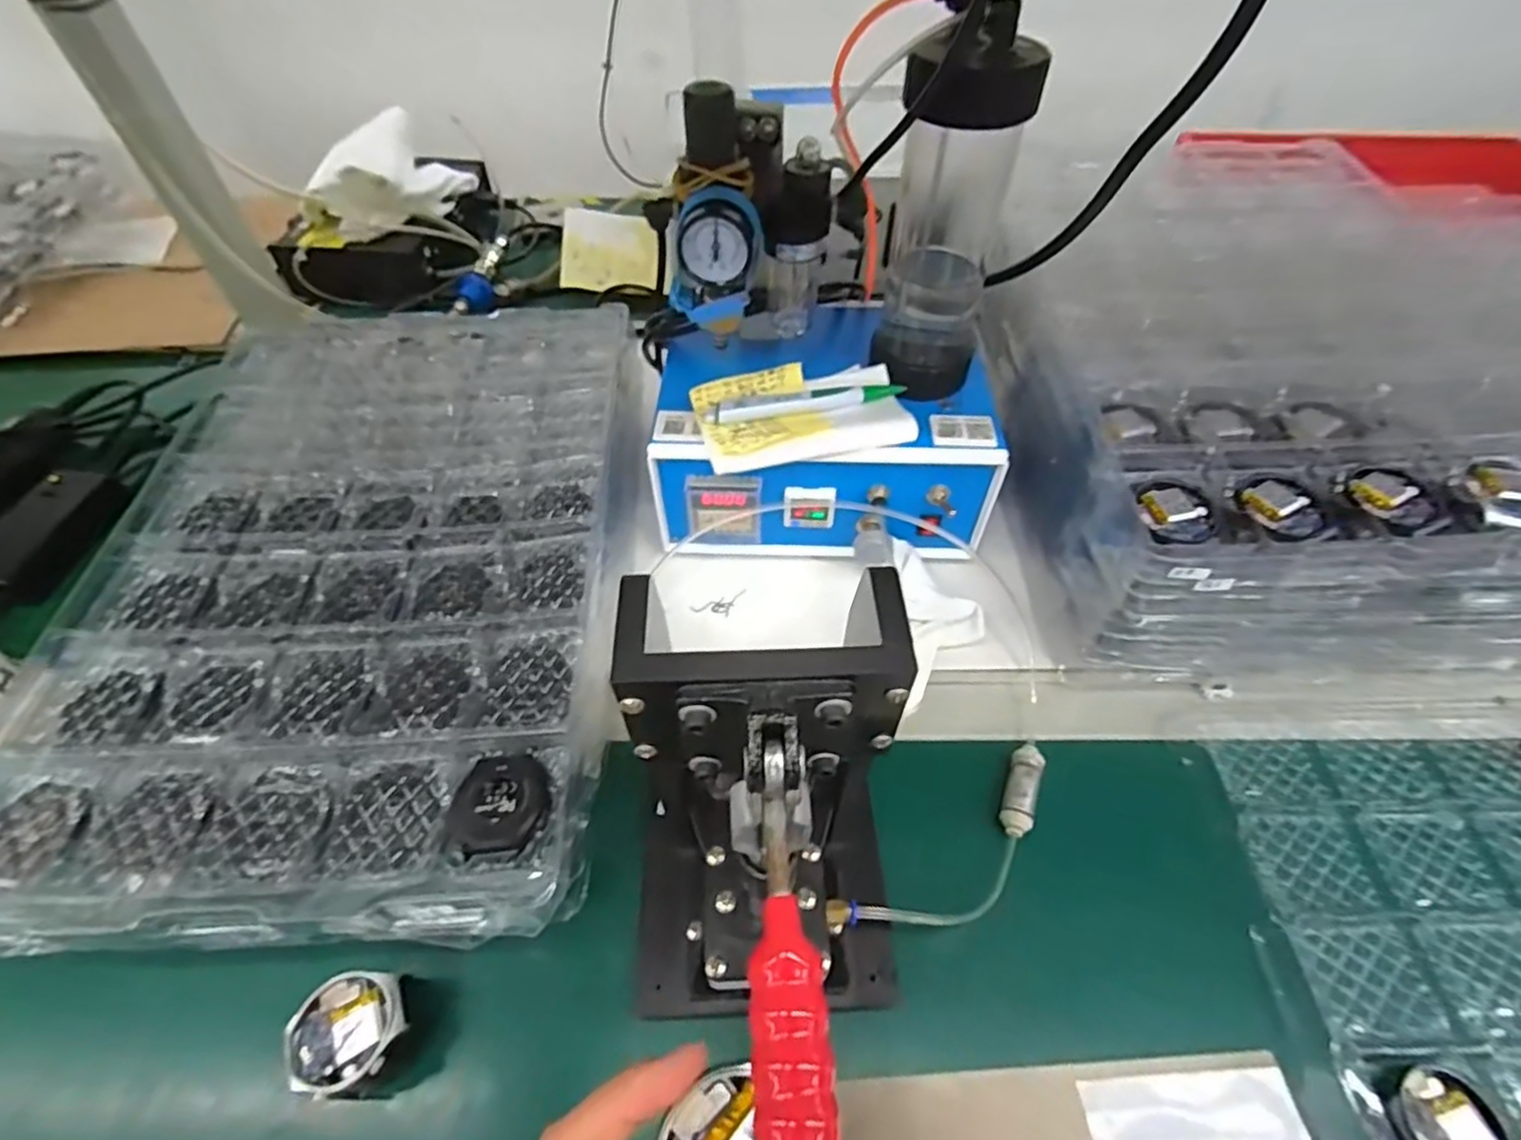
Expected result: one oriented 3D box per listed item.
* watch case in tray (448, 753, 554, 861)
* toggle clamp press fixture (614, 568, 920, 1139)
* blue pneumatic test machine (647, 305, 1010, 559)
[{"bbox_3d":[-0.126,0.113,0.324,0.046,0.010,0.045,-6,52,-5],"label":"watch case in tray"},{"bbox_3d":[0.014,0.125,0.259,0.096,0.234,0.156,-6,52,-2],"label":"toggle clamp press fixture"},{"bbox_3d":[0.049,-0.104,0.506,0.230,0.115,0.202,5,52,4],"label":"blue pneumatic test machine"}]

